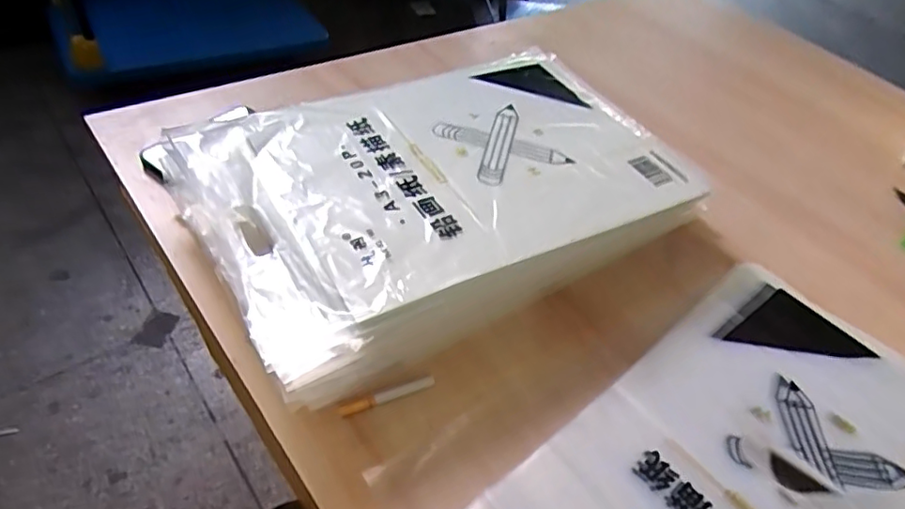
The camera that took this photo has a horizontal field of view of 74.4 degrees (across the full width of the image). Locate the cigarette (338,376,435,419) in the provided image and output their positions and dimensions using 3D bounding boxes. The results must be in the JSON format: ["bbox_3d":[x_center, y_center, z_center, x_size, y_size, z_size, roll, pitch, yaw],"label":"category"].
[{"bbox_3d":[-0.054,0.118,0.498,0.084,0.008,0.008,-15,51,-24],"label":"cigarette"}]

